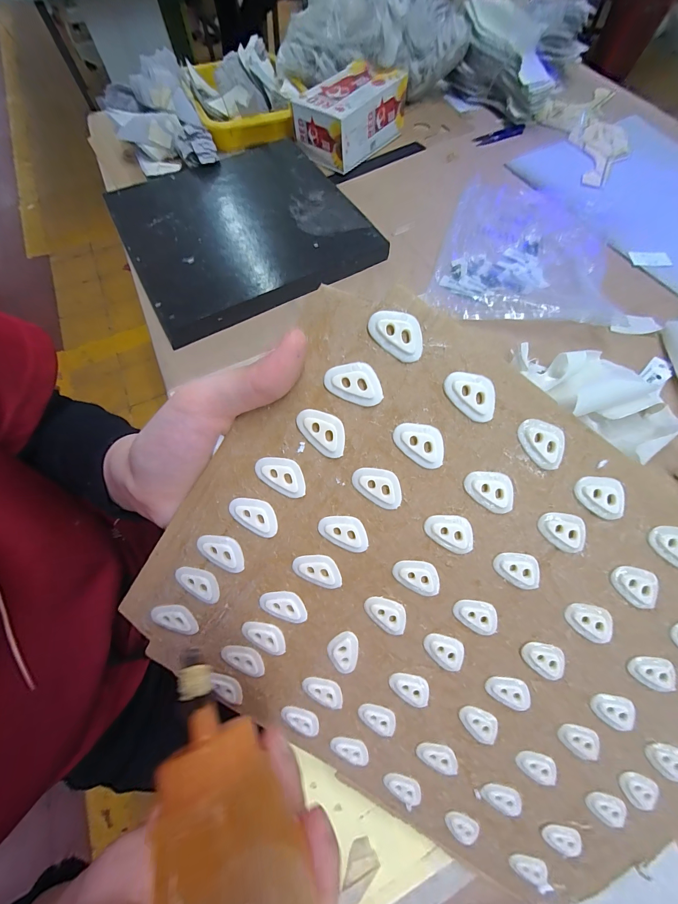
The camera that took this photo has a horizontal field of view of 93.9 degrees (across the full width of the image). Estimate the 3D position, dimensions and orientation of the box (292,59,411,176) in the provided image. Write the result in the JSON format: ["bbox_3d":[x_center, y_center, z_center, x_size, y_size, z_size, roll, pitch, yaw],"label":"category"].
[{"bbox_3d":[0.017,-0.549,0.513,0.109,0.066,0.152,39,73,15],"label":"box"}]

